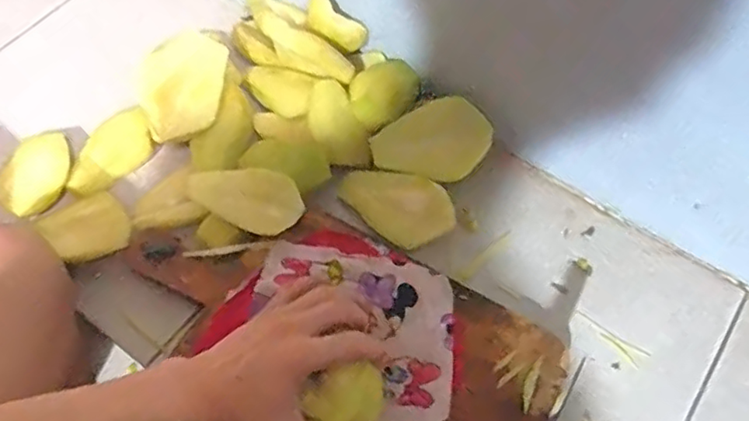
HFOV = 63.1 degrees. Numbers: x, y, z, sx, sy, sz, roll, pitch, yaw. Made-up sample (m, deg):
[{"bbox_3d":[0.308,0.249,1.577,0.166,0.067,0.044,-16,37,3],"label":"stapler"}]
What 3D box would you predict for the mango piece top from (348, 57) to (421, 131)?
[{"bbox_3d":[0.010,-0.120,0.614,0.058,0.022,0.078,35,67,16],"label":"mango piece top"}]

